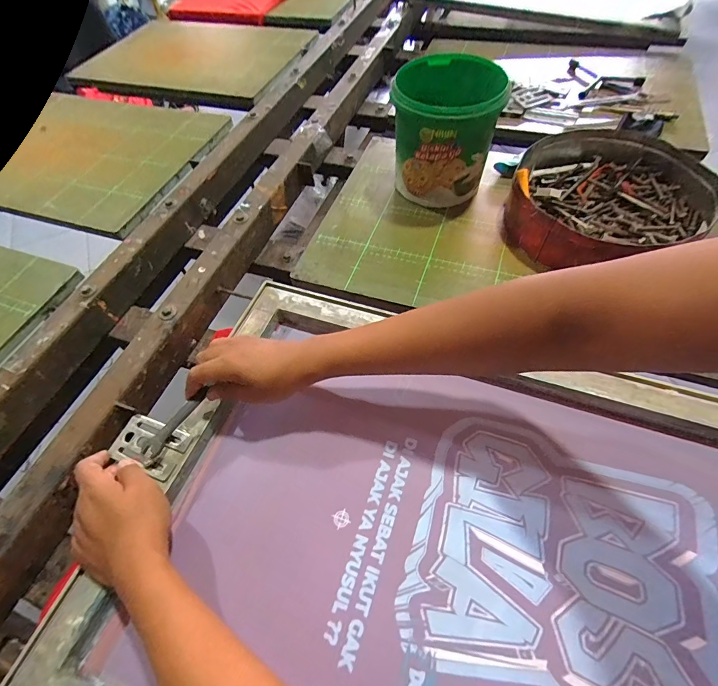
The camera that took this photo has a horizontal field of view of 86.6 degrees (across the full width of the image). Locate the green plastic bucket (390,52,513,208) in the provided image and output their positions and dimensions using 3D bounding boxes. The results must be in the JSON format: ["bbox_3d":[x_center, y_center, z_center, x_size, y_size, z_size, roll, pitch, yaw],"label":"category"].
[{"bbox_3d":[0.129,-0.333,0.612,0.167,0.168,0.161,18,61,15],"label":"green plastic bucket"}]

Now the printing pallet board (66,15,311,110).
[{"bbox_3d":[-0.487,-0.821,1.098,0.727,0.044,0.389,17,66,20],"label":"printing pallet board"}]

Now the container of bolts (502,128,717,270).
[{"bbox_3d":[0.368,-0.215,0.573,0.280,0.066,0.278,-18,58,-7],"label":"container of bolts"}]

